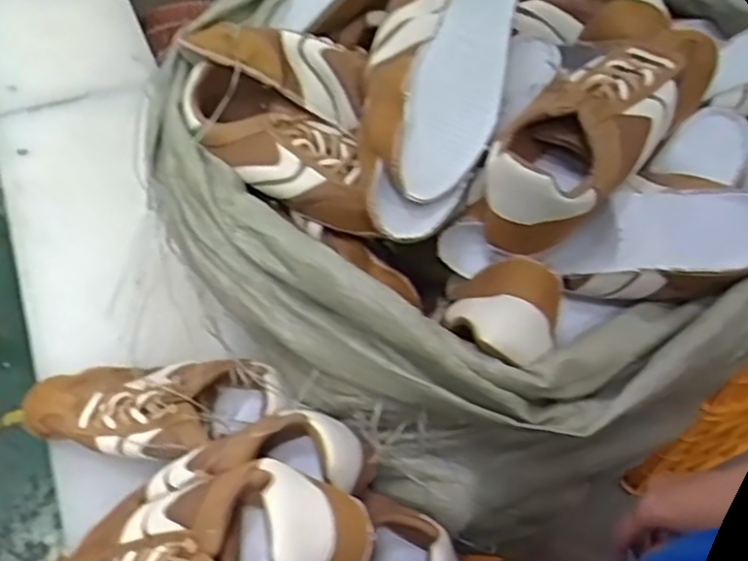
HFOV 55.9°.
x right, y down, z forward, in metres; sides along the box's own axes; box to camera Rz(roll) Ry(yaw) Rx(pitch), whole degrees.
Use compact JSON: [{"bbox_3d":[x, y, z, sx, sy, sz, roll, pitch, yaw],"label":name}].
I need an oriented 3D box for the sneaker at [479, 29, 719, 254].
[{"bbox_3d":[0.191,-0.132,0.594,0.272,0.101,0.099,-42,66,-18],"label":"sneaker"}]

